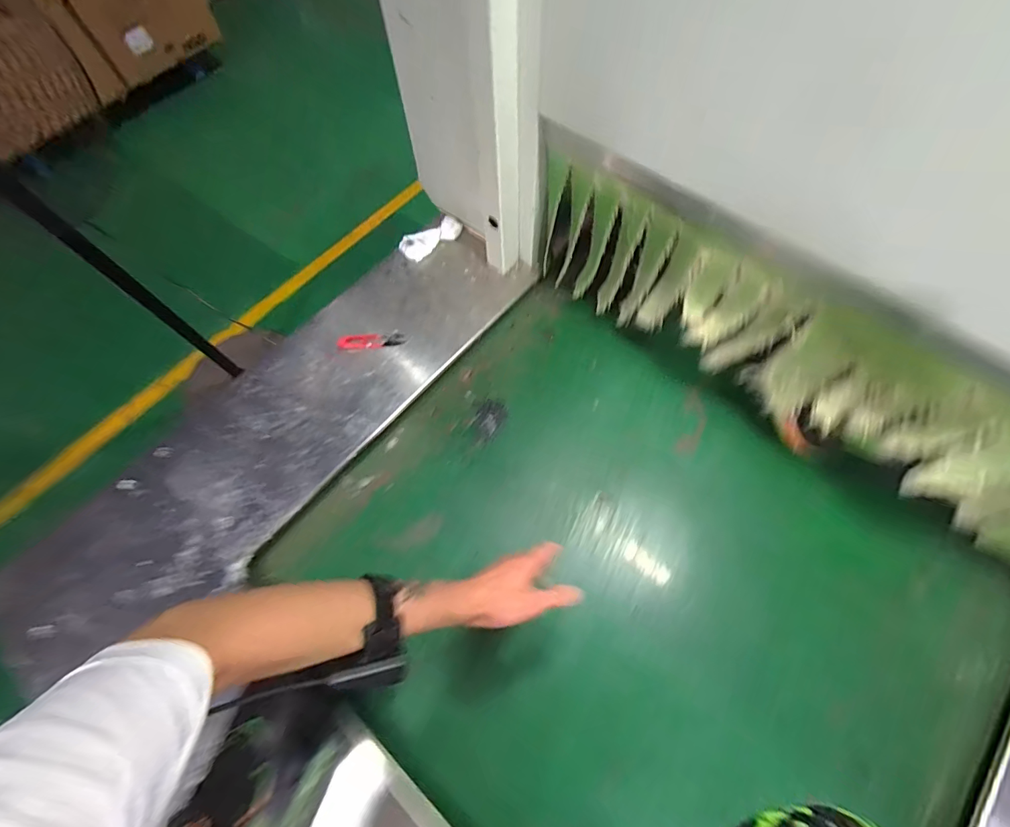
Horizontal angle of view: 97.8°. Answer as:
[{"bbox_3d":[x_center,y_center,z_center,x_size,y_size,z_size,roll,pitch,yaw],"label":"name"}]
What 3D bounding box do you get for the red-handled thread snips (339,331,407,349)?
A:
[{"bbox_3d":[-0.214,-0.117,0.702,0.103,0.011,0.027,-9,68,-4],"label":"red-handled thread snips"}]

